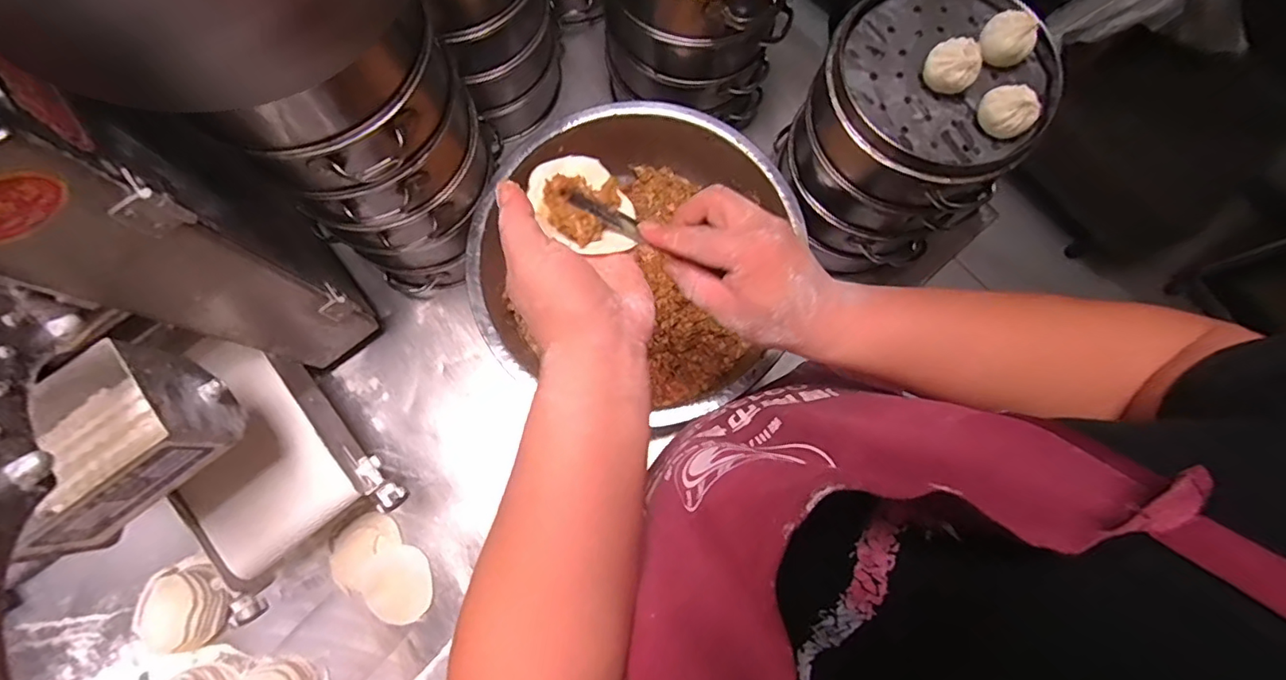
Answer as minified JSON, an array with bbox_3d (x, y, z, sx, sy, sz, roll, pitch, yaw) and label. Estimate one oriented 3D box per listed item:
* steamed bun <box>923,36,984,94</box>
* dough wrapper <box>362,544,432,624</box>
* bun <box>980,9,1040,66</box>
[{"bbox_3d":[0.260,-0.232,0.463,0.040,0.031,0.035,21,78,4],"label":"steamed bun"},{"bbox_3d":[-0.265,0.268,0.603,0.071,0.009,0.075,0,77,-1],"label":"dough wrapper"},{"bbox_3d":[0.306,-0.252,0.469,0.042,0.041,0.033,43,80,8],"label":"bun"}]

